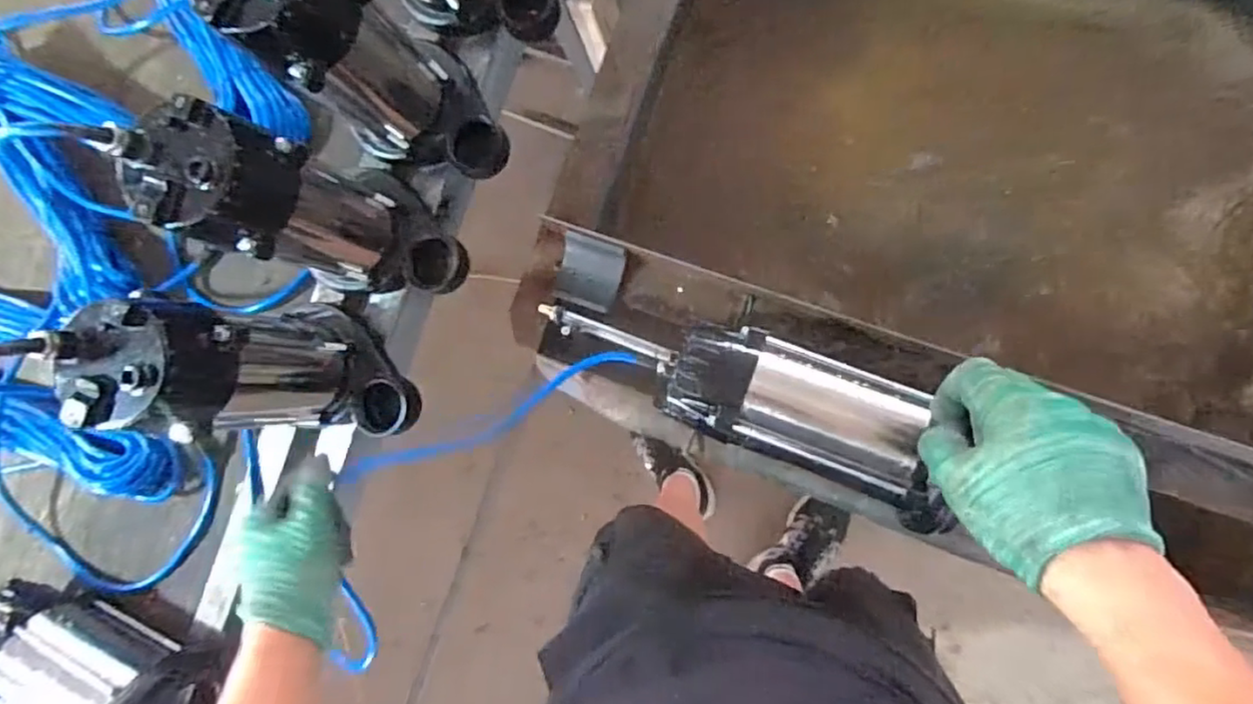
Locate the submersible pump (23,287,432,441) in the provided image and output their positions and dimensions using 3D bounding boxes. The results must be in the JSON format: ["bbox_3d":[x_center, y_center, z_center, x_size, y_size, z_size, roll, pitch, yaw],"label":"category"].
[{"bbox_3d":[-0.283,0.013,0.531,0.144,0.245,0.113,6,88,10],"label":"submersible pump"}]

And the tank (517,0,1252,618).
[{"bbox_3d":[0.345,-0.143,0.675,0.738,0.298,0.574,17,90,10],"label":"tank"}]

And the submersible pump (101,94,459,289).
[{"bbox_3d":[-0.239,-0.112,0.530,0.147,0.244,0.112,16,90,10],"label":"submersible pump"}]

